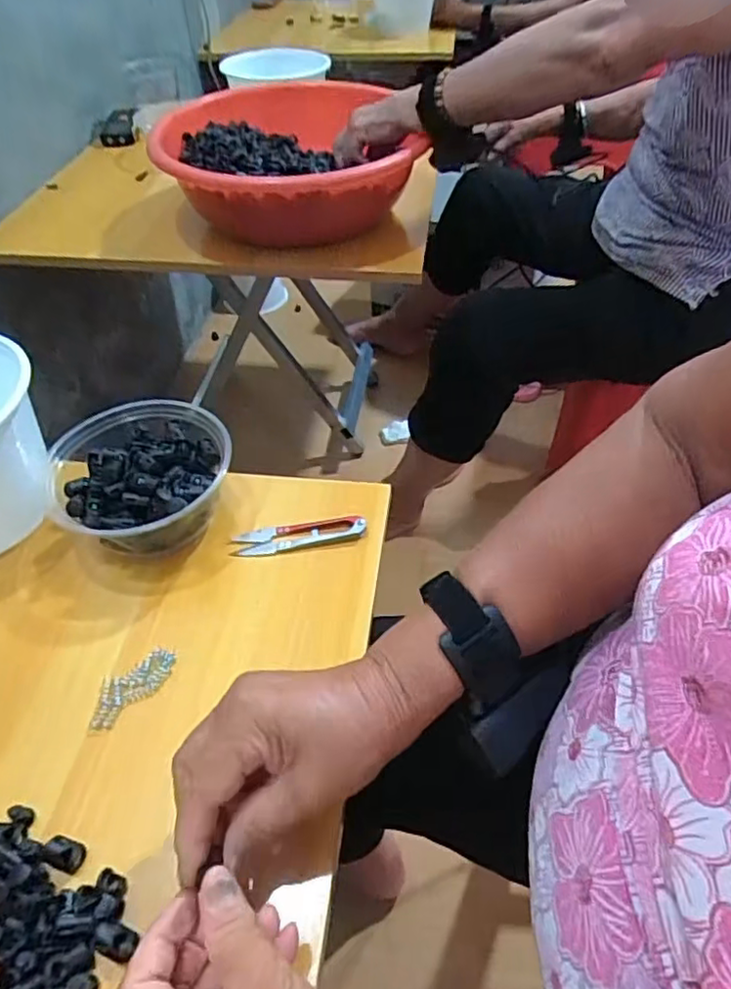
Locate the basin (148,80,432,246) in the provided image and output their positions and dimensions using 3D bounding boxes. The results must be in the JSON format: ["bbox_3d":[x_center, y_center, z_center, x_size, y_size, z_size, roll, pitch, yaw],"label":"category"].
[{"bbox_3d":[-0.099,-0.413,0.807,0.288,0.114,0.294,-2,48,2],"label":"basin"}]

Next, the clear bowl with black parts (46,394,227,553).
[{"bbox_3d":[-0.174,-0.008,0.487,0.122,0.060,0.129,-2,48,2],"label":"clear bowl with black parts"}]

